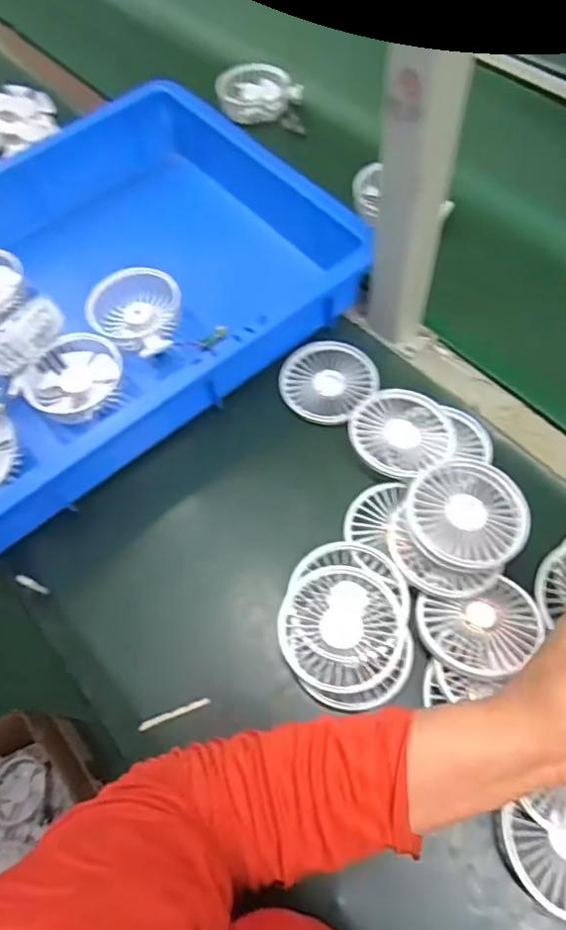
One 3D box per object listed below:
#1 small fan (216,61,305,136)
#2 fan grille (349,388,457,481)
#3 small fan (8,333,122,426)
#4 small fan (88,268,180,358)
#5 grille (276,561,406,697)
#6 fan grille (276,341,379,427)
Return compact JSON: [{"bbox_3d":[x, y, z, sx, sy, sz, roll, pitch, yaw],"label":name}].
[{"bbox_3d":[-0.022,-0.470,0.732,0.125,0.037,0.078,20,65,13],"label":"small fan"},{"bbox_3d":[0.103,-0.029,0.496,0.089,0.023,0.084,-1,62,2],"label":"fan grille"},{"bbox_3d":[-0.195,-0.079,0.541,0.086,0.027,0.090,-1,62,2],"label":"small fan"},{"bbox_3d":[-0.144,-0.153,0.570,0.080,0.040,0.106,-40,67,-17],"label":"small fan"},{"bbox_3d":[0.043,0.120,0.425,0.089,0.015,0.089,-1,62,2],"label":"grille"},{"bbox_3d":[0.042,-0.083,0.544,0.086,0.014,0.092,-1,62,2],"label":"fan grille"}]

